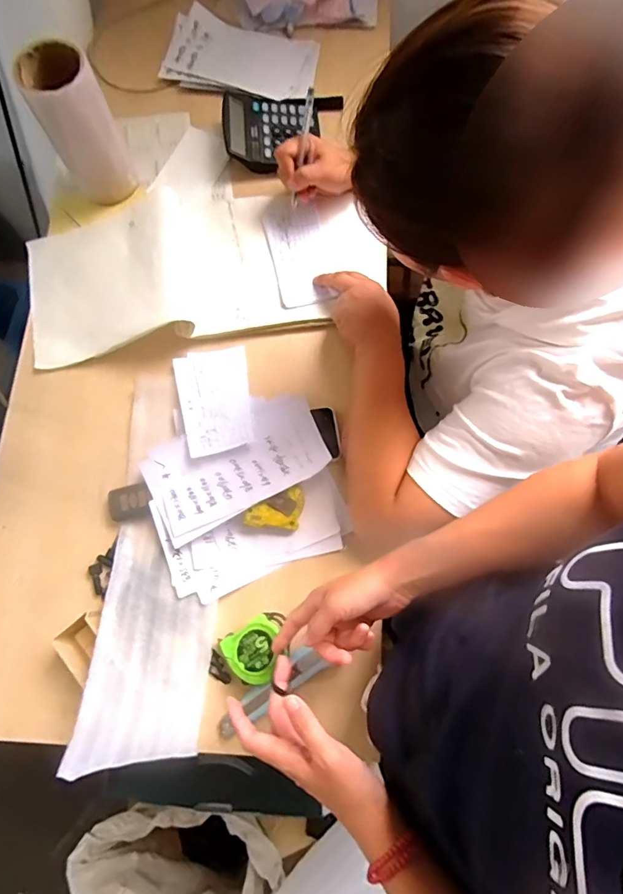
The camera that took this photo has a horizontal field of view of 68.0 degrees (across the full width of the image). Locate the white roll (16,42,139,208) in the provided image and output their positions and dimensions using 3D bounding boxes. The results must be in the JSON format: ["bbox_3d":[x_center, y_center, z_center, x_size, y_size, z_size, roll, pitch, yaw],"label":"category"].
[{"bbox_3d":[-0.302,-0.415,0.615,0.085,0.166,0.078,-25,76,-7],"label":"white roll"}]

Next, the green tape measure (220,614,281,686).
[{"bbox_3d":[-0.061,0.229,0.518,0.060,0.030,0.060,-32,77,-8],"label":"green tape measure"}]

